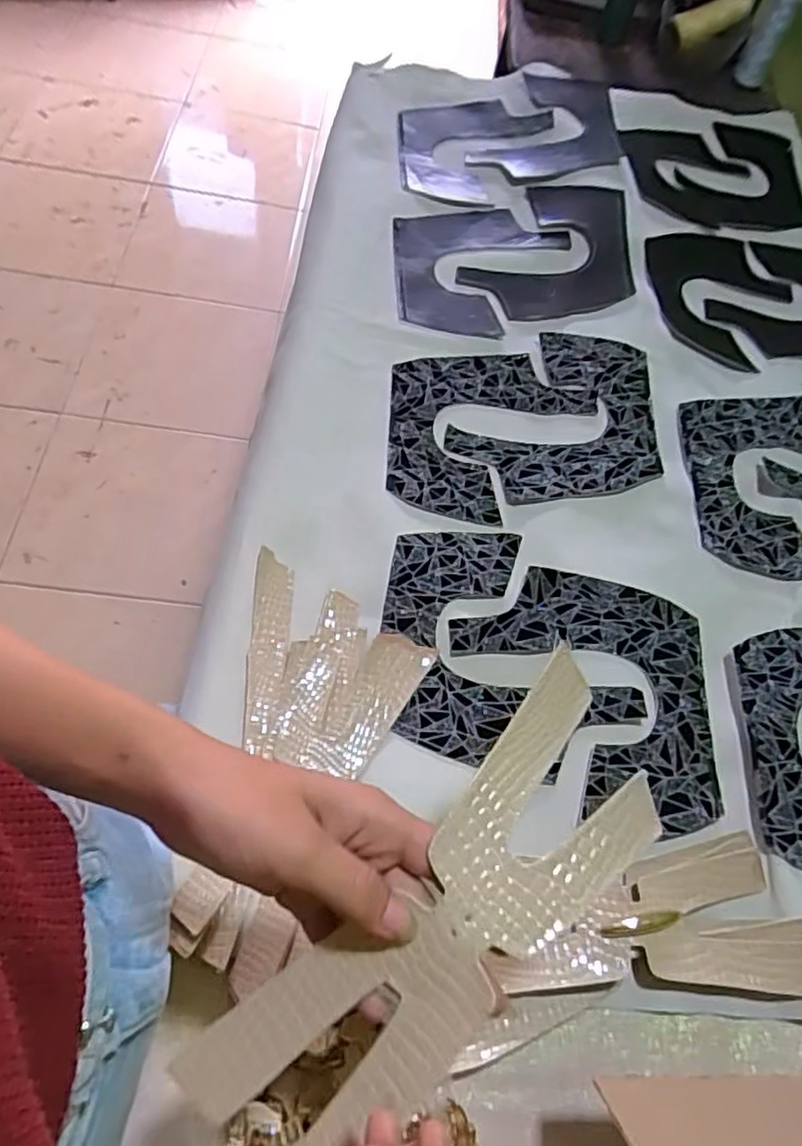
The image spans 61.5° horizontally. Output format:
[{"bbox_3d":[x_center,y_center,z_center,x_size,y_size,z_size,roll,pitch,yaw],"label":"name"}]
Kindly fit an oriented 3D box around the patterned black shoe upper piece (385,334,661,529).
[{"bbox_3d":[0.106,-0.130,0.592,0.228,0.012,0.194,3,64,1],"label":"patterned black shoe upper piece"}]

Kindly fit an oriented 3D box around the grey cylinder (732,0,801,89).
[{"bbox_3d":[0.498,-0.732,0.910,0.041,0.124,0.029,32,44,13],"label":"grey cylinder"}]

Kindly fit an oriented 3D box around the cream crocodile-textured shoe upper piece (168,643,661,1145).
[{"bbox_3d":[0.018,0.135,0.264,0.216,0.026,0.073,-42,71,-11],"label":"cream crocodile-textured shoe upper piece"}]

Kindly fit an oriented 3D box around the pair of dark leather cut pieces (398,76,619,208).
[{"bbox_3d":[0.119,-0.501,0.768,0.260,0.040,0.185,-16,64,-11],"label":"pair of dark leather cut pieces"}]

